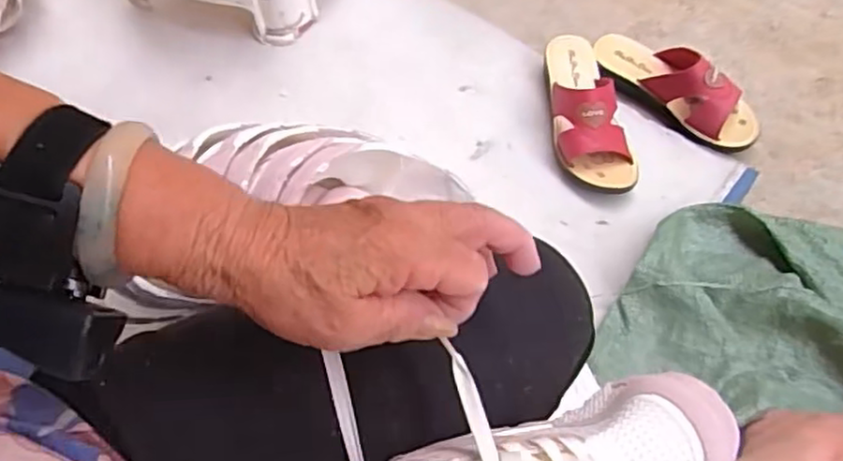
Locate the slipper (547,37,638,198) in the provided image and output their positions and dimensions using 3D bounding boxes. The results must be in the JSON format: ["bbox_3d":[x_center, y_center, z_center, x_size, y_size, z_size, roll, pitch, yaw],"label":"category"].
[{"bbox_3d":[0.198,-0.155,0.827,0.081,0.070,0.223,-10,64,-1],"label":"slipper"}]

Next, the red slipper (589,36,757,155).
[{"bbox_3d":[0.323,-0.186,0.853,0.226,0.073,0.079,35,71,19],"label":"red slipper"}]

